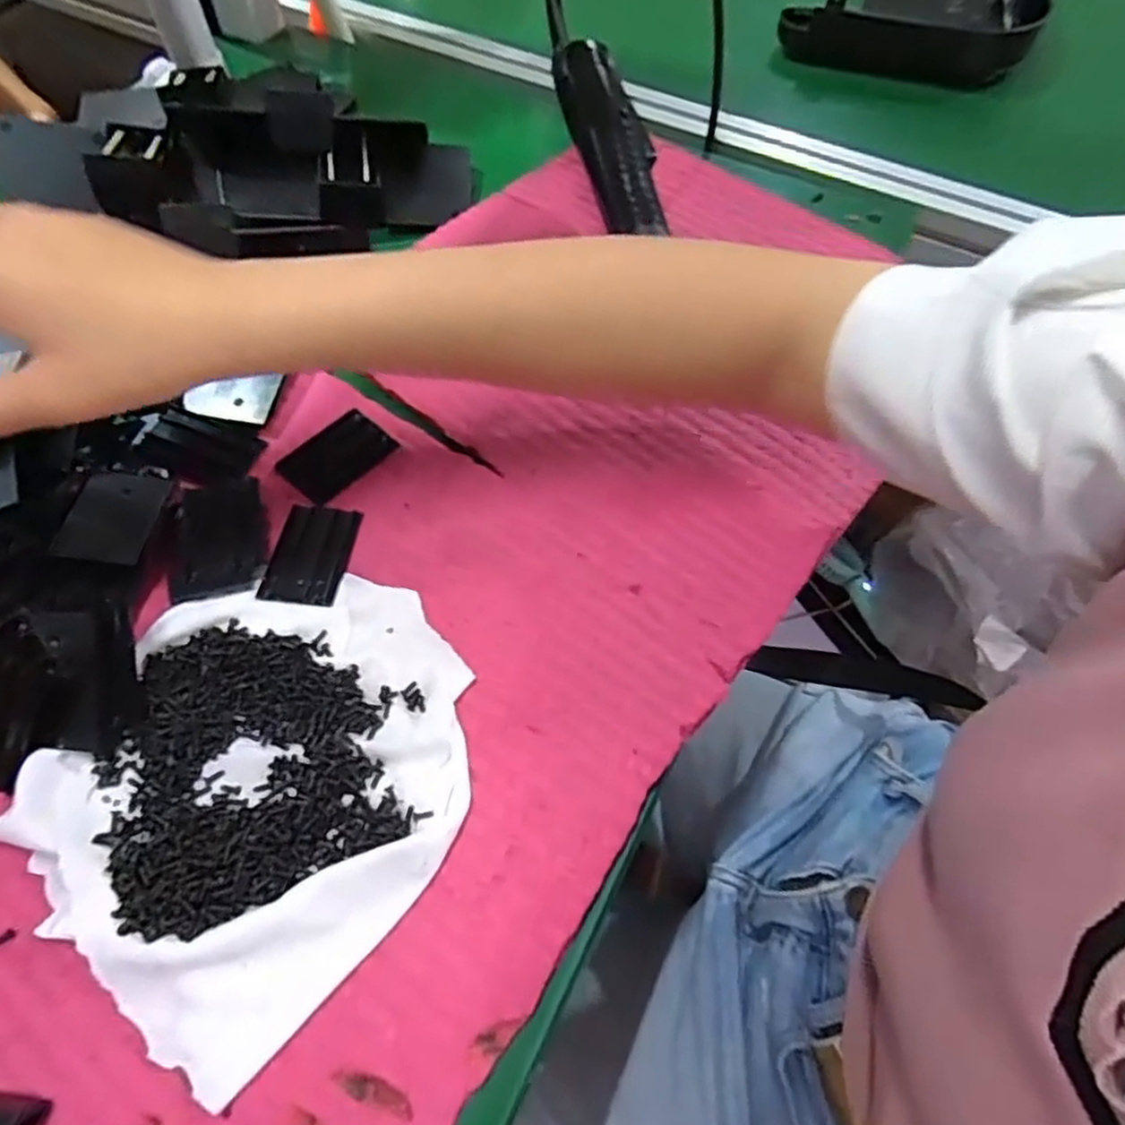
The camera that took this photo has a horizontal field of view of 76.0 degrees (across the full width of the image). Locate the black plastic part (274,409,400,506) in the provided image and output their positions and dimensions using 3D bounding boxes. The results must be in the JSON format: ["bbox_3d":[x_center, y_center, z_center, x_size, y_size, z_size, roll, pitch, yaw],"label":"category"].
[{"bbox_3d":[-0.118,-0.056,0.376,0.038,0.004,0.053,36,65,19],"label":"black plastic part"}]

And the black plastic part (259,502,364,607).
[{"bbox_3d":[-0.120,-0.004,0.346,0.035,0.005,0.055,6,59,2],"label":"black plastic part"}]

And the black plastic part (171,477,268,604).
[{"bbox_3d":[-0.166,-0.013,0.347,0.041,0.005,0.066,-12,60,-8],"label":"black plastic part"}]

